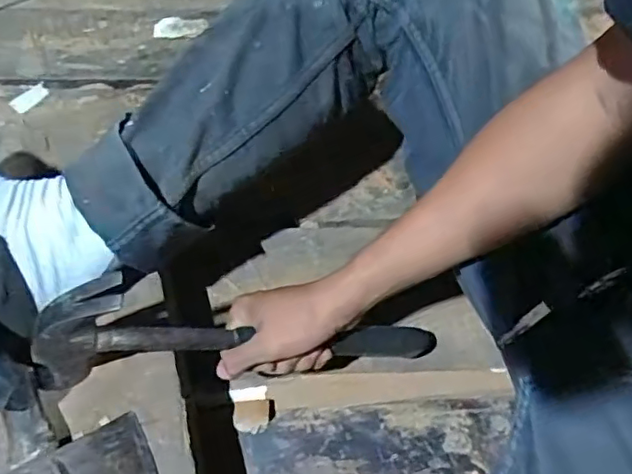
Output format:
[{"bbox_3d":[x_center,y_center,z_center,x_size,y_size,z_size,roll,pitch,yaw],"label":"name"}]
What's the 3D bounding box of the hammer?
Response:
[{"bbox_3d":[-0.043,0.081,0.481,0.339,0.123,0.045,6,60,-27],"label":"hammer"}]

